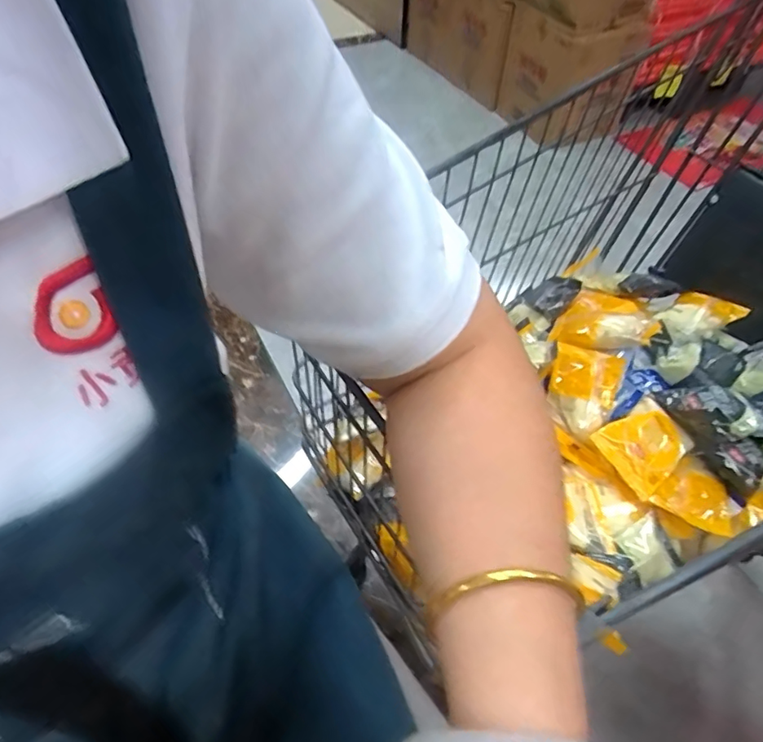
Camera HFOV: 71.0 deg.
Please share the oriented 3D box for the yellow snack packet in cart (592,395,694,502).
[{"bbox_3d":[0.266,0.074,0.543,0.088,0.034,0.072,-30,58,-23],"label":"yellow snack packet in cart"}]

